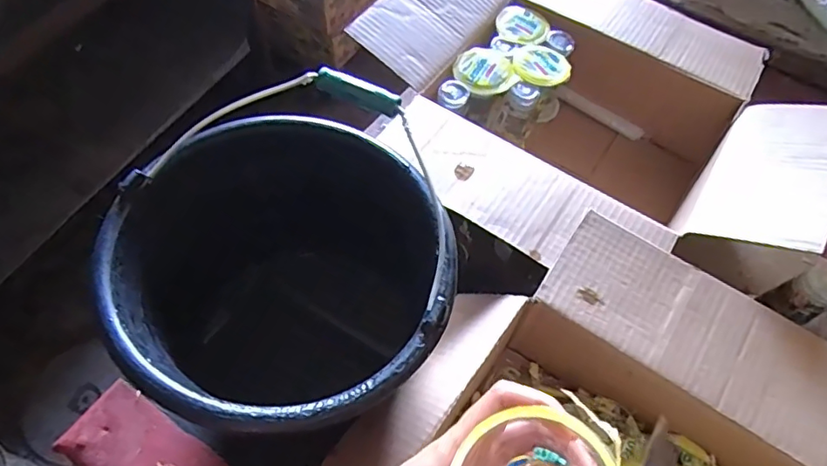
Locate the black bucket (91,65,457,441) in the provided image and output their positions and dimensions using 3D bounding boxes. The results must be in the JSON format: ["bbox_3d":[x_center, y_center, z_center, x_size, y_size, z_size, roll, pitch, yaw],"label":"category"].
[{"bbox_3d":[-0.110,0.054,0.508,0.260,0.257,0.276,-10,61,-8],"label":"black bucket"}]

